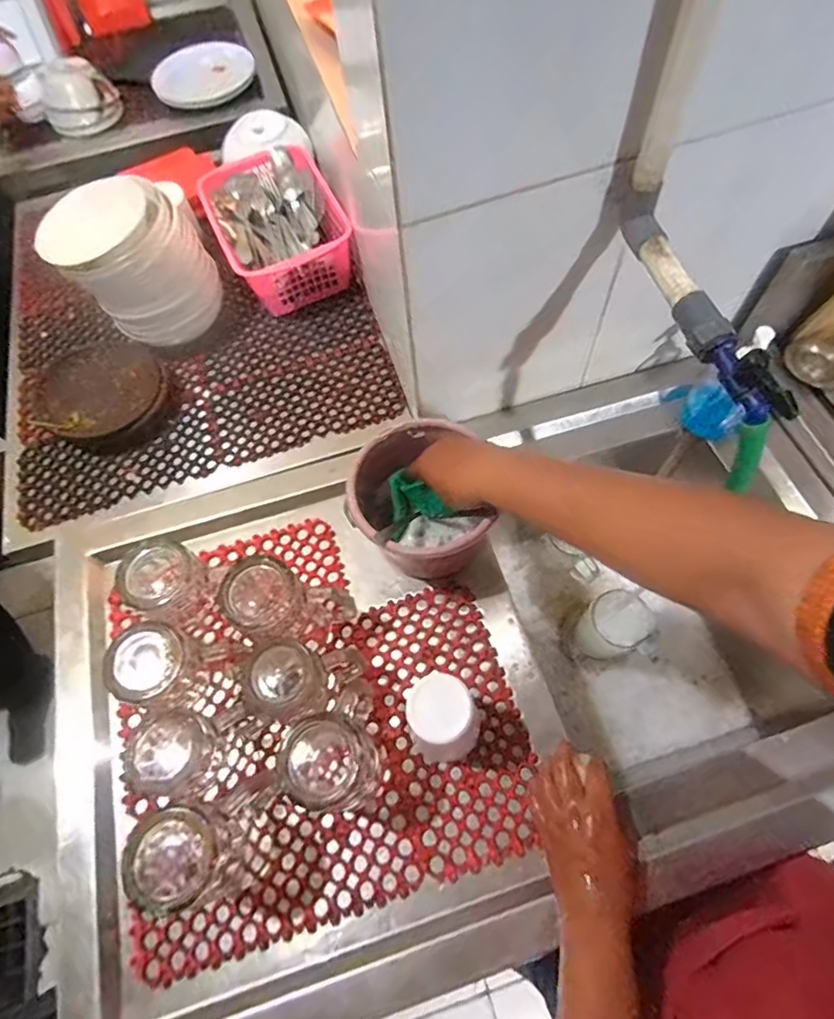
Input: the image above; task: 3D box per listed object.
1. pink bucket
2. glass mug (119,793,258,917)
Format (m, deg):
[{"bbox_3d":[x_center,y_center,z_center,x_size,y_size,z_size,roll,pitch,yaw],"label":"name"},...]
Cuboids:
[{"bbox_3d":[0.006,0.003,0.664,0.160,0.147,0.156,-2,64,4],"label":"pink bucket"},{"bbox_3d":[-0.195,0.316,0.504,0.075,0.162,0.067,-27,65,-8],"label":"glass mug"}]

